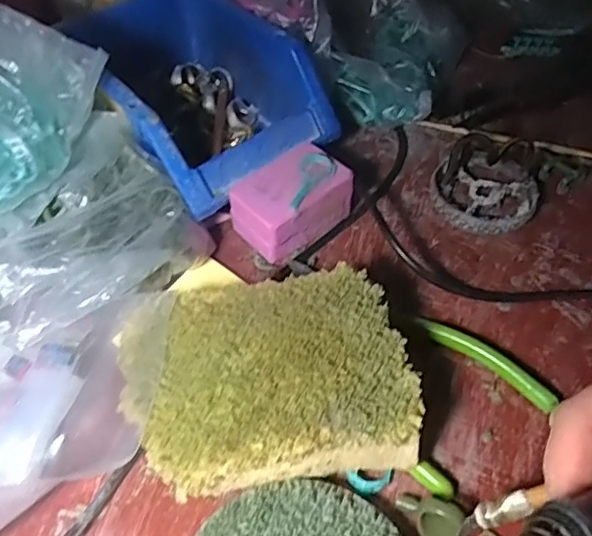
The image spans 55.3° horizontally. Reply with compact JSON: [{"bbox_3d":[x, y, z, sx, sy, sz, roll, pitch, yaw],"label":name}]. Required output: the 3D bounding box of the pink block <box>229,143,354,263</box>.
[{"bbox_3d":[-0.003,-0.042,0.361,0.070,0.039,0.045,-34,58,-21],"label":"pink block"}]

